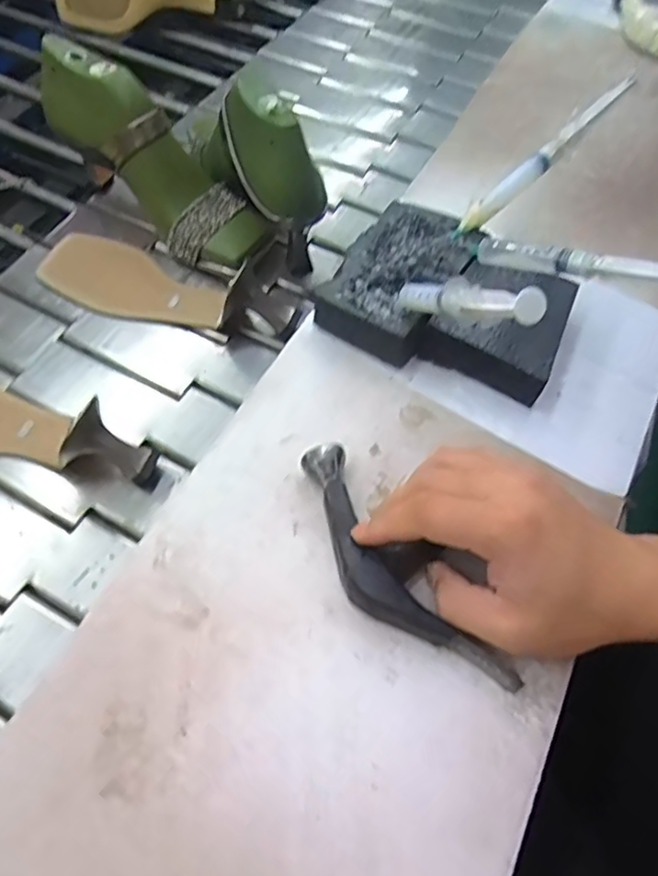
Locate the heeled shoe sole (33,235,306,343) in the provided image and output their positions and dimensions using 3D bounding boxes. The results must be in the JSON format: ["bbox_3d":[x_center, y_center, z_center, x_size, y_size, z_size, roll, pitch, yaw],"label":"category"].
[{"bbox_3d":[-0.139,-0.139,0.523,0.236,0.053,0.074,18,59,9],"label":"heeled shoe sole"}]

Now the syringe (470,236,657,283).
[{"bbox_3d":[0.163,-0.113,0.397,0.159,0.019,0.013,24,59,41],"label":"syringe"}]

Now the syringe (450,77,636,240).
[{"bbox_3d":[0.154,-0.204,0.454,0.158,0.019,0.016,-41,64,5],"label":"syringe"}]

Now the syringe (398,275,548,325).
[{"bbox_3d":[0.070,-0.080,0.350,0.014,0.018,0.156,-18,19,-11],"label":"syringe"}]

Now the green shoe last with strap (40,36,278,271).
[{"bbox_3d":[-0.154,-0.243,0.538,0.235,0.095,0.081,43,64,-10],"label":"green shoe last with strap"}]

